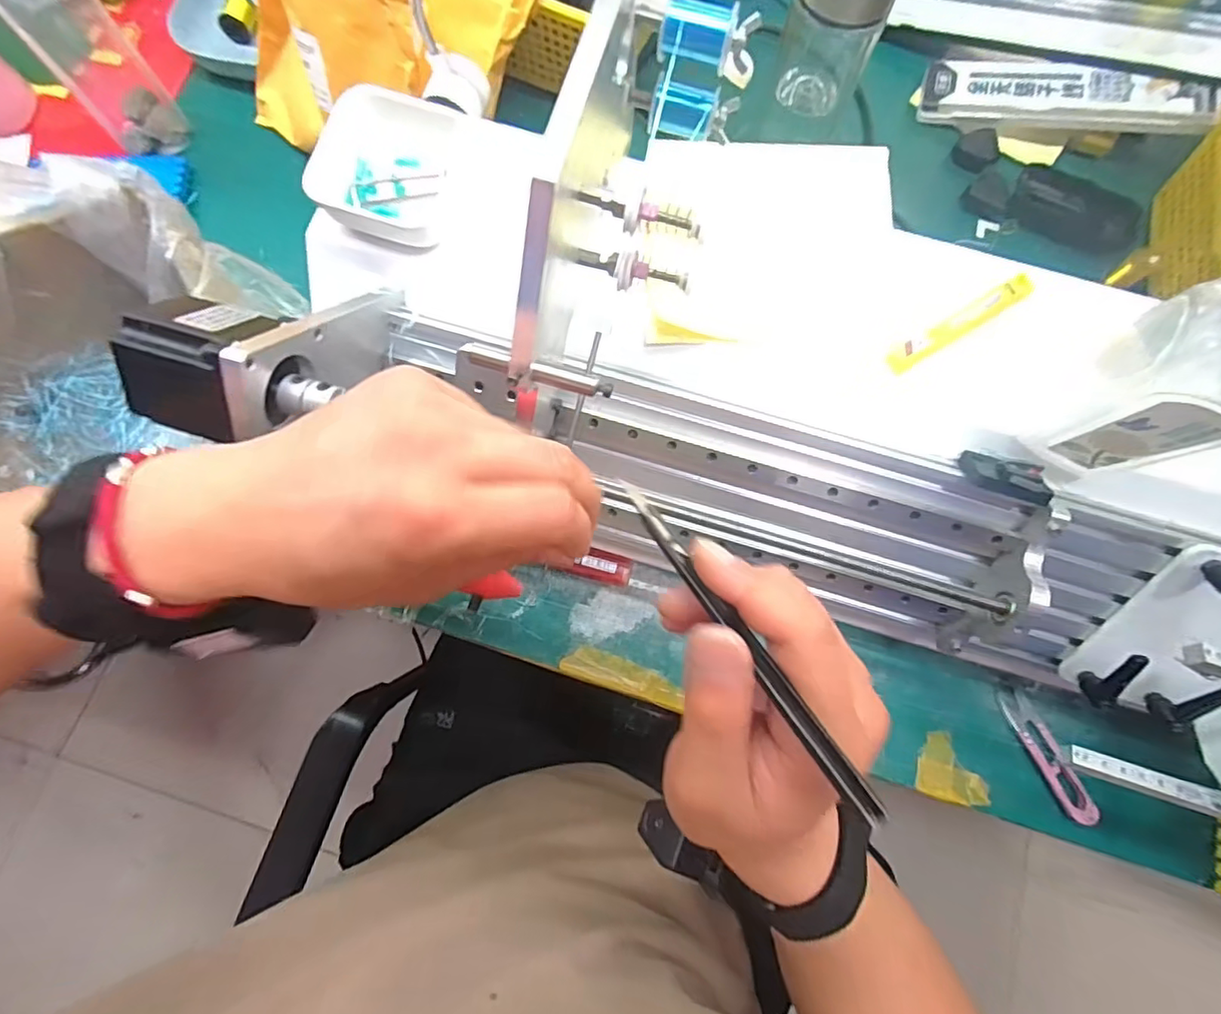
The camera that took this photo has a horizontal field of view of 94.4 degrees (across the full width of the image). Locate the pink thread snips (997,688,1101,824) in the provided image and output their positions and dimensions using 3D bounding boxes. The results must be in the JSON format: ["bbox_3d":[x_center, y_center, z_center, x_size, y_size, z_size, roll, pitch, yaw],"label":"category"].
[{"bbox_3d":[0.315,0.177,0.405,0.021,0.014,0.096,-21,78,-7],"label":"pink thread snips"}]

